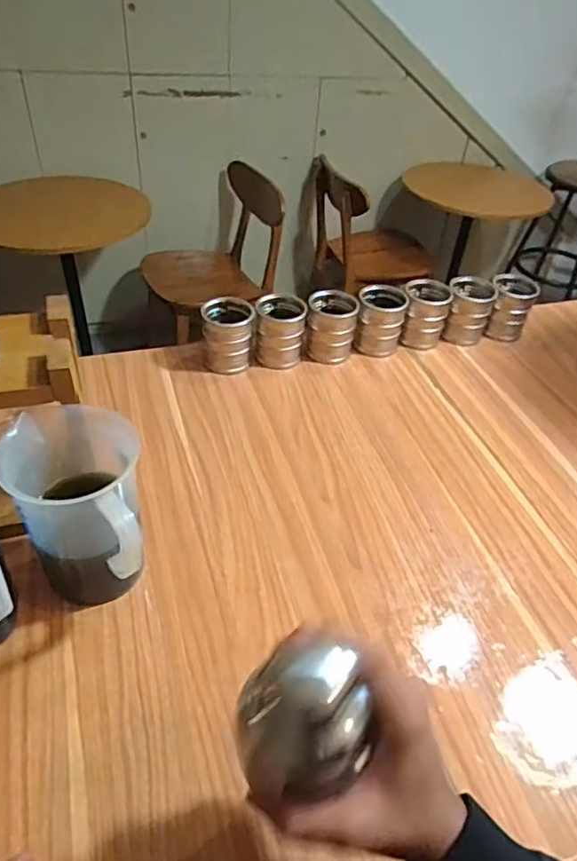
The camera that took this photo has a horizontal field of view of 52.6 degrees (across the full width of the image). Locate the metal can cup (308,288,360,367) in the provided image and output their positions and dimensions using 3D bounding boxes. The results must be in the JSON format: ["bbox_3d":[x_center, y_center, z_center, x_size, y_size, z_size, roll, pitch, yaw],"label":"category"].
[{"bbox_3d":[0.066,-0.161,0.894,0.072,0.093,0.063,7,42,2],"label":"metal can cup"}]

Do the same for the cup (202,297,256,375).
[{"bbox_3d":[-0.089,-0.141,0.856,0.072,0.089,0.074,-3,43,-9],"label":"cup"}]

